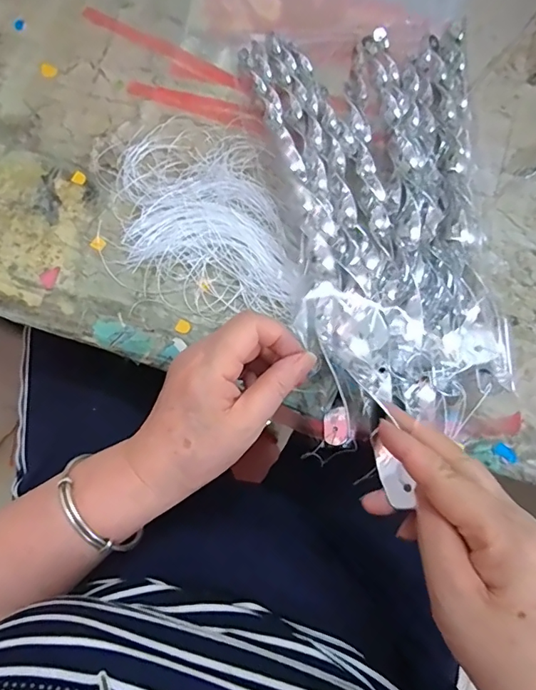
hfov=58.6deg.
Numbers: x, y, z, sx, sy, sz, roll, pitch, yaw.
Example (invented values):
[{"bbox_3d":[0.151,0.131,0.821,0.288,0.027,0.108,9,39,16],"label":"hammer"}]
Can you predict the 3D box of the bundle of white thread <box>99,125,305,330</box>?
[{"bbox_3d":[-0.053,-0.098,0.387,0.122,0.007,0.185,-18,76,-5],"label":"bundle of white thread"}]

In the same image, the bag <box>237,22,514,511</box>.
[{"bbox_3d":[0.088,-0.097,0.367,0.176,0.052,0.370,-4,74,-2],"label":"bag"}]

